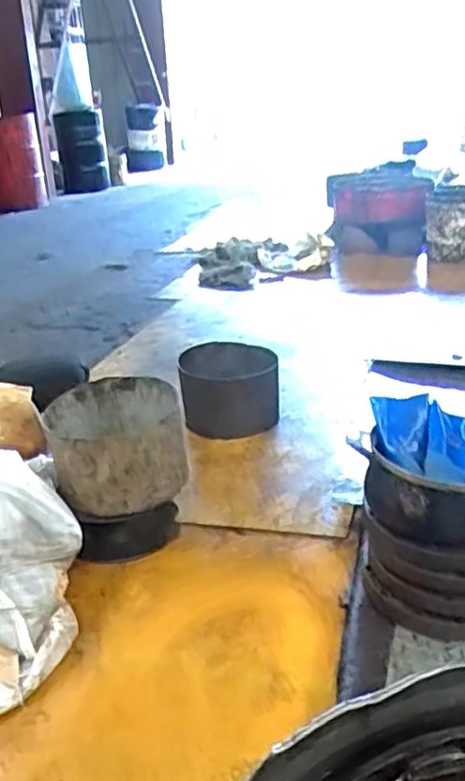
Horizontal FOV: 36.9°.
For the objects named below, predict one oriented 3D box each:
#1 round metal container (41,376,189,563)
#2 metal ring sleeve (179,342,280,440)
[{"bbox_3d":[-0.231,0.165,1.457,0.255,0.290,0.248,-5,24,2],"label":"round metal container"},{"bbox_3d":[-0.007,0.001,1.902,0.255,0.195,0.249,-5,23,-5],"label":"metal ring sleeve"}]

